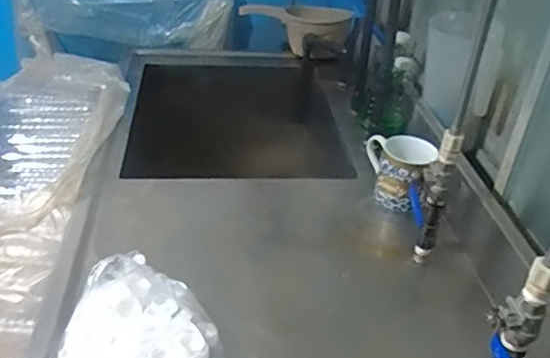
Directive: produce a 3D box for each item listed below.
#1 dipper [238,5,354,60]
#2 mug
[{"bbox_3d":[0.046,-0.379,1.462,0.287,0.096,0.157,7,34,1],"label":"dipper"},{"bbox_3d":[0.206,-0.016,0.959,0.112,0.102,0.100,12,34,10],"label":"mug"}]

